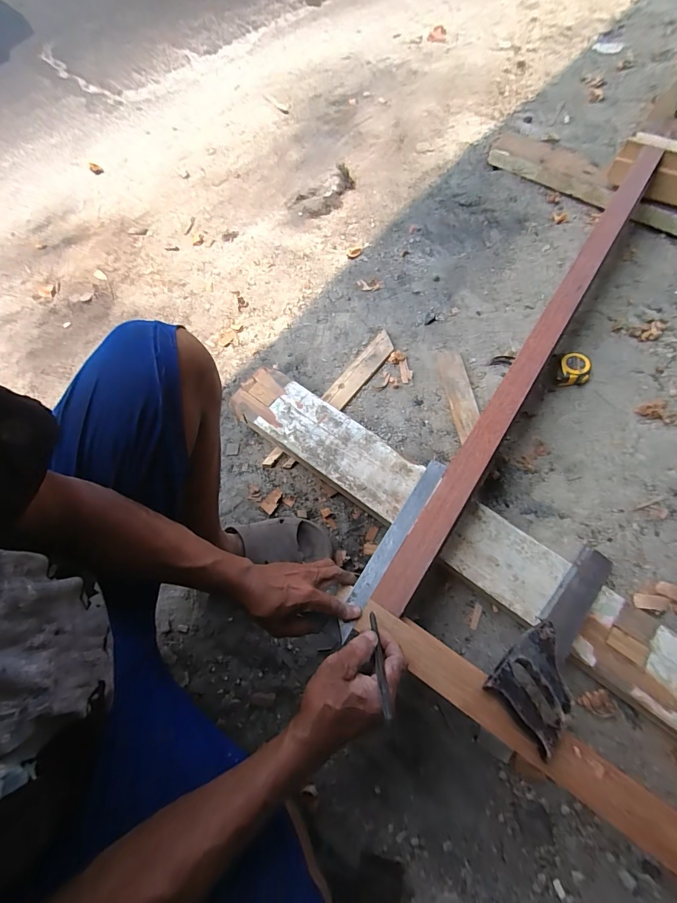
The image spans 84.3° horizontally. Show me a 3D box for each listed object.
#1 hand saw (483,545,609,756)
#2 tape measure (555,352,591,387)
[{"bbox_3d":[0.325,0.245,0.536,0.344,0.022,0.083,-29,65,-37],"label":"hand saw"},{"bbox_3d":[0.498,-0.175,0.800,0.067,0.041,0.069,5,67,5],"label":"tape measure"}]

